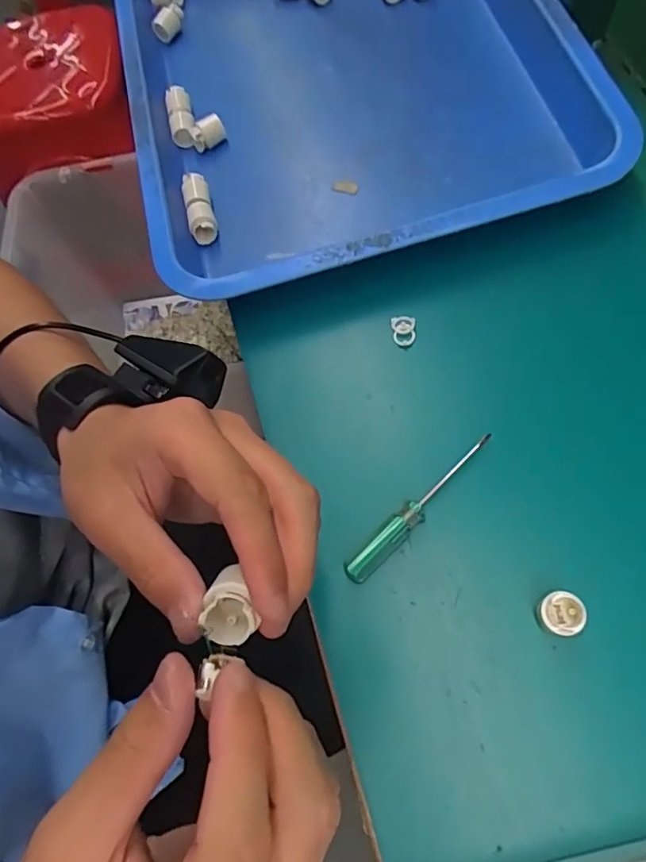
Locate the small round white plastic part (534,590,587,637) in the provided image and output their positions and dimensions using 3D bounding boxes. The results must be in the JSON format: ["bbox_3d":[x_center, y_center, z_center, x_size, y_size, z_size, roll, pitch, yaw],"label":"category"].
[{"bbox_3d":[0.123,0.094,0.284,0.021,0.016,0.022,-43,69,-10],"label":"small round white plastic part"}]

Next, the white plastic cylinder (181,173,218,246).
[{"bbox_3d":[-0.096,-0.173,0.424,0.020,0.017,0.055,-14,66,-5],"label":"white plastic cylinder"}]

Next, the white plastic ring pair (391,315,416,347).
[{"bbox_3d":[0.055,-0.069,0.375,0.015,0.010,0.021,-7,68,5],"label":"white plastic ring pair"}]

